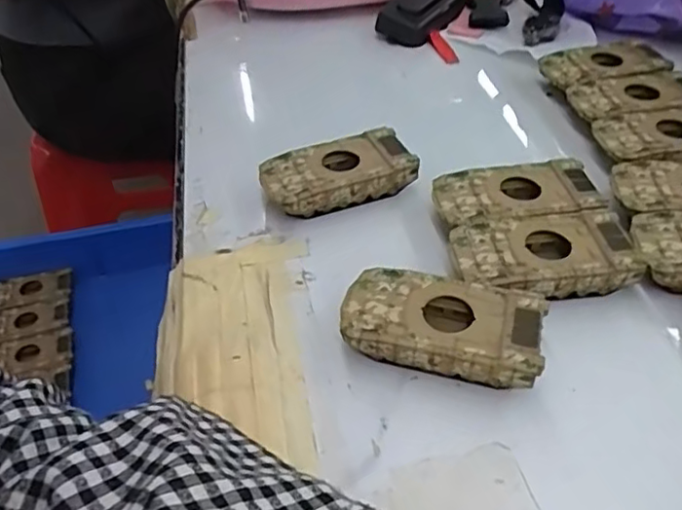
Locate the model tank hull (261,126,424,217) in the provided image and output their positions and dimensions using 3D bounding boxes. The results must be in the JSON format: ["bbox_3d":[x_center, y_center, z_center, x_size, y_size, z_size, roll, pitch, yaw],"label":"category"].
[{"bbox_3d":[-0.003,-0.052,0.407,0.094,0.028,0.046,-16,45,-14],"label":"model tank hull"}]

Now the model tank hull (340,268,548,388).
[{"bbox_3d":[0.050,0.037,0.312,0.095,0.026,0.051,11,45,13],"label":"model tank hull"}]

